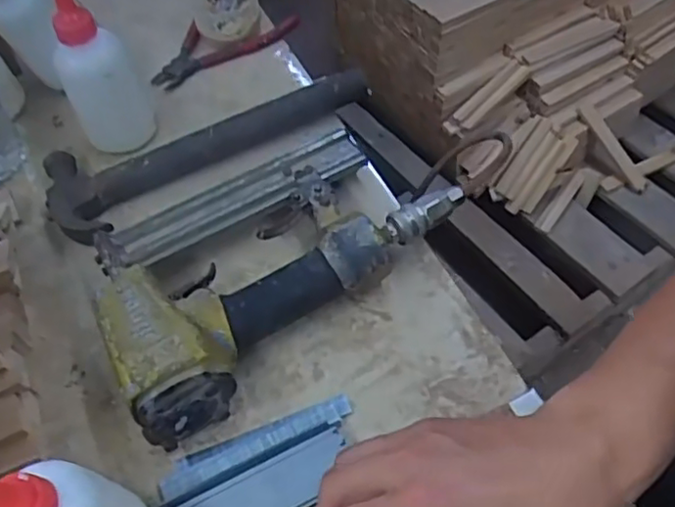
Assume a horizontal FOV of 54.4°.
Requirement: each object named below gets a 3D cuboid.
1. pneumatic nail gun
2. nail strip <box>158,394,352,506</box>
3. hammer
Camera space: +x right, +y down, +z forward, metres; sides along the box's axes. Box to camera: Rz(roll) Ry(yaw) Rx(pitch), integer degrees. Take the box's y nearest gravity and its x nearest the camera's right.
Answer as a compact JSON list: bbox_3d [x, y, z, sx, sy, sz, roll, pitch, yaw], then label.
[{"bbox_3d":[-0.063,-0.008,0.470,0.258,0.058,0.172,-37,59,-20],"label":"pneumatic nail gun"},{"bbox_3d":[-0.046,0.133,0.395,0.124,0.013,0.064,-20,54,-10],"label":"nail strip"},{"bbox_3d":[-0.106,-0.100,0.539,0.272,0.026,0.088,-27,56,-14],"label":"hammer"}]

